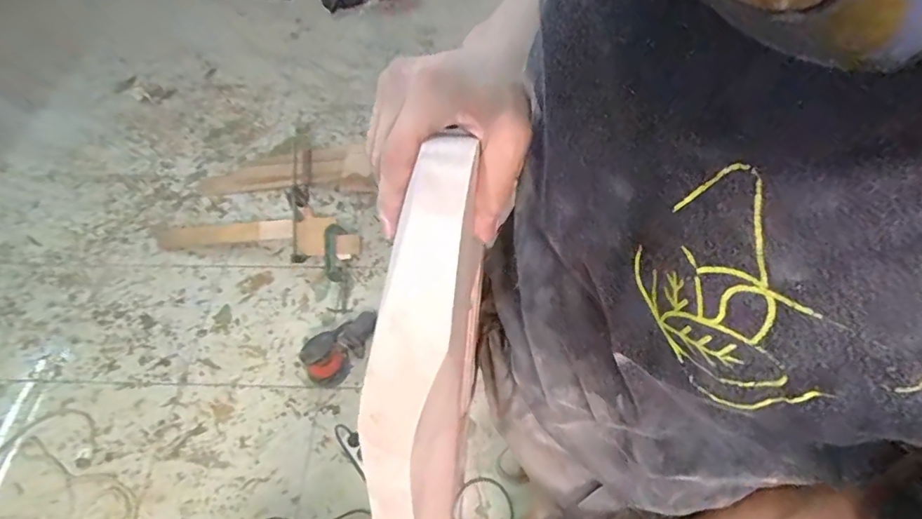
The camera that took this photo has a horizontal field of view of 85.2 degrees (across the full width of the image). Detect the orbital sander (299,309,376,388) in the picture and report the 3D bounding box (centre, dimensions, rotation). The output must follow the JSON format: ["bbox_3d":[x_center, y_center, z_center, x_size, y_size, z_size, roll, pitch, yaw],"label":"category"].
[{"bbox_3d":[-0.326,0.250,1.407,0.231,0.128,0.100,-35,61,-20],"label":"orbital sander"}]

